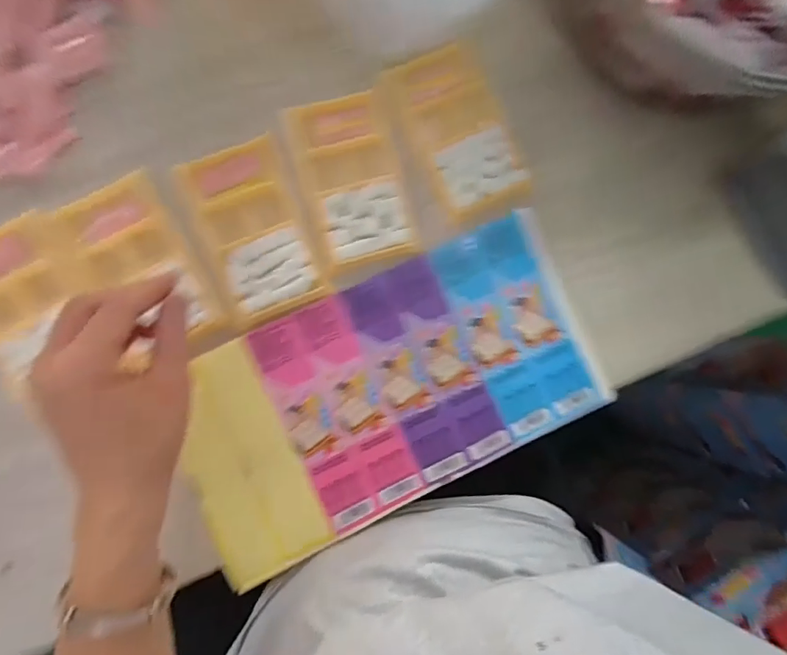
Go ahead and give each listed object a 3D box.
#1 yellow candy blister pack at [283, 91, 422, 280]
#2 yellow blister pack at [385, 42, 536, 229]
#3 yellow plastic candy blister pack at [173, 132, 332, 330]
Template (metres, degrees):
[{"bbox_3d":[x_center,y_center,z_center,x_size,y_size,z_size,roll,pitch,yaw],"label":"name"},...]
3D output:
[{"bbox_3d":[-0.032,-0.115,0.370,0.075,0.011,0.129,-16,90,-8],"label":"yellow candy blister pack"},{"bbox_3d":[0.049,-0.151,0.374,0.060,0.008,0.130,-28,92,-7],"label":"yellow blister pack"},{"bbox_3d":[-0.108,-0.075,0.361,0.077,0.008,0.133,-22,91,-8],"label":"yellow plastic candy blister pack"}]

